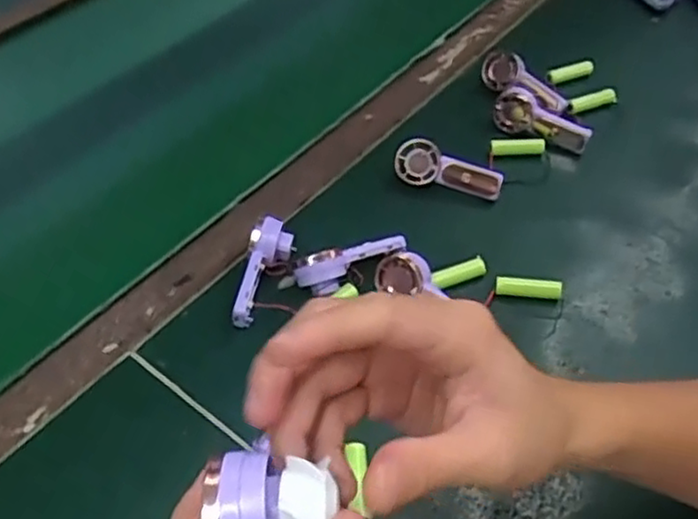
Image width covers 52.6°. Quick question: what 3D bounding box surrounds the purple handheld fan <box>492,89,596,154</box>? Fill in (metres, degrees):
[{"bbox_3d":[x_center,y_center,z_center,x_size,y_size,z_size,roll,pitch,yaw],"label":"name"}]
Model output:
[{"bbox_3d":[0.181,-0.129,0.661,0.090,0.037,0.021,28,55,22],"label":"purple handheld fan"}]

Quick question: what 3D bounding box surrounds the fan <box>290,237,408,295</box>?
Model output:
[{"bbox_3d":[0.004,0.004,0.556,0.092,0.033,0.026,-15,51,-12],"label":"fan"}]

